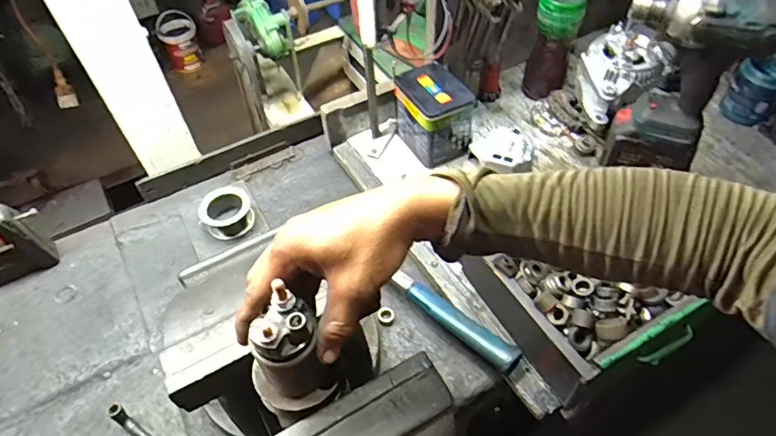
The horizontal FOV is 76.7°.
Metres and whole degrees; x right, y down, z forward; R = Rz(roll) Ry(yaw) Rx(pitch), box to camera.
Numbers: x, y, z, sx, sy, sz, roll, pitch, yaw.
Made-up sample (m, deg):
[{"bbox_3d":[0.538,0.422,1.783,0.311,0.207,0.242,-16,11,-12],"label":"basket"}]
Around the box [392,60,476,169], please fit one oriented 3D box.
[{"bbox_3d":[0.081,-0.180,0.863,0.091,0.123,0.125,-24,54,-16],"label":"box"}]

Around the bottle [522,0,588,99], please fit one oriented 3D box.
[{"bbox_3d":[0.303,-0.335,0.885,0.080,0.263,0.072,14,53,13],"label":"bottle"}]

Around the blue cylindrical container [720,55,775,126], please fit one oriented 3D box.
[{"bbox_3d":[0.666,-0.235,0.879,0.085,0.107,0.085,-1,51,1],"label":"blue cylindrical container"}]

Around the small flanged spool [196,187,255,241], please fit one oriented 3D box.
[{"bbox_3d":[-0.212,-0.006,0.650,0.065,0.044,0.056,-22,53,-15],"label":"small flanged spool"}]

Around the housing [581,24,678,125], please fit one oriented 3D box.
[{"bbox_3d":[0.408,-0.263,0.873,0.162,0.098,0.118,-26,54,-17],"label":"housing"}]

